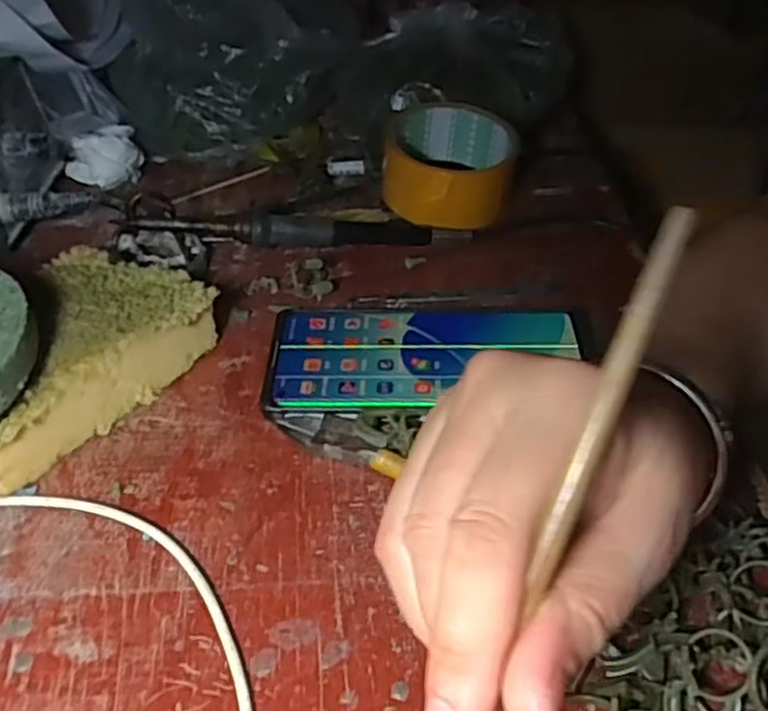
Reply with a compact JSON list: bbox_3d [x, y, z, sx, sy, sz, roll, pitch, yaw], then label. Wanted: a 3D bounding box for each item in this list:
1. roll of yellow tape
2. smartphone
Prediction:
[{"bbox_3d":[0.043,-0.127,0.471,0.085,0.049,0.091,-1,42,0],"label":"roll of yellow tape"},{"bbox_3d":[0.021,-0.001,0.368,0.155,0.012,0.081,0,42,1],"label":"smartphone"}]

